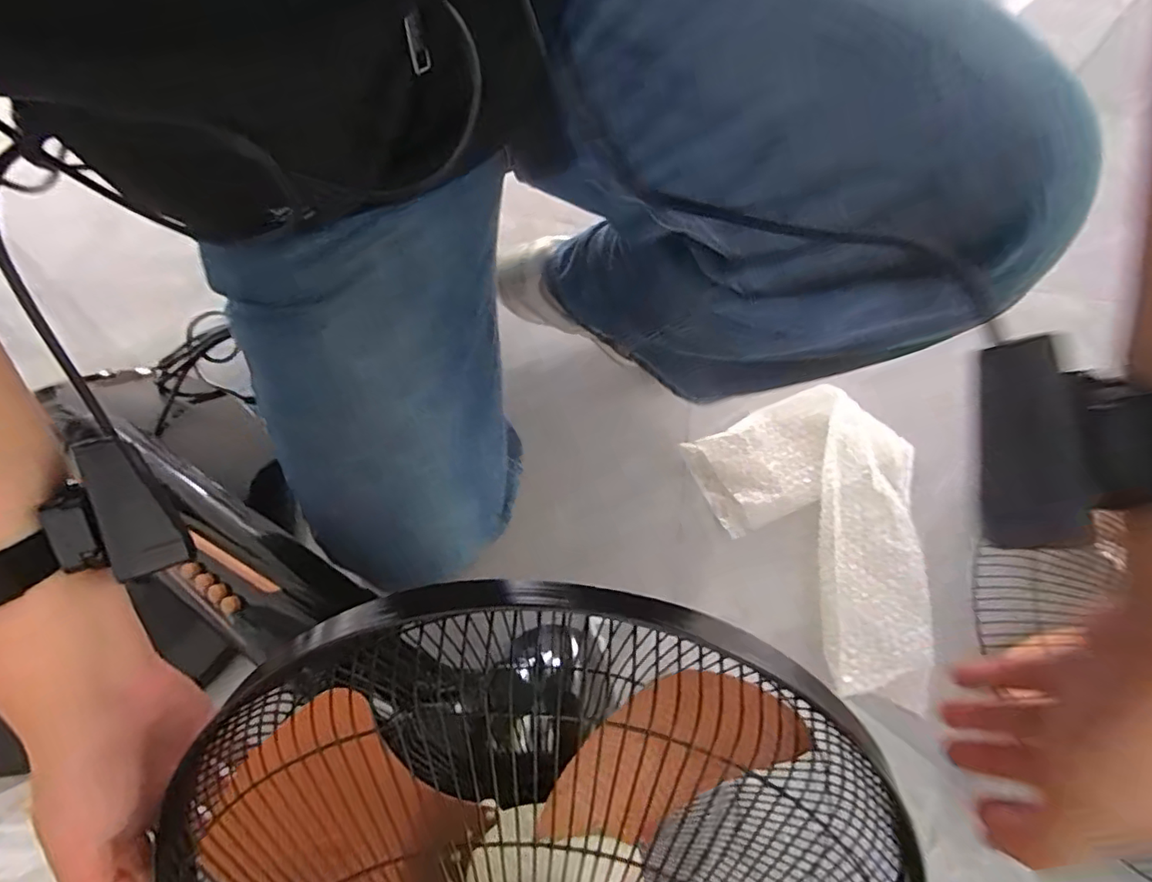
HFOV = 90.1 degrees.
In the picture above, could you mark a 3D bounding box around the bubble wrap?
[{"bbox_3d":[0.291,0.086,0.612,0.230,0.029,0.313,-24,67,-13],"label":"bubble wrap"}]

